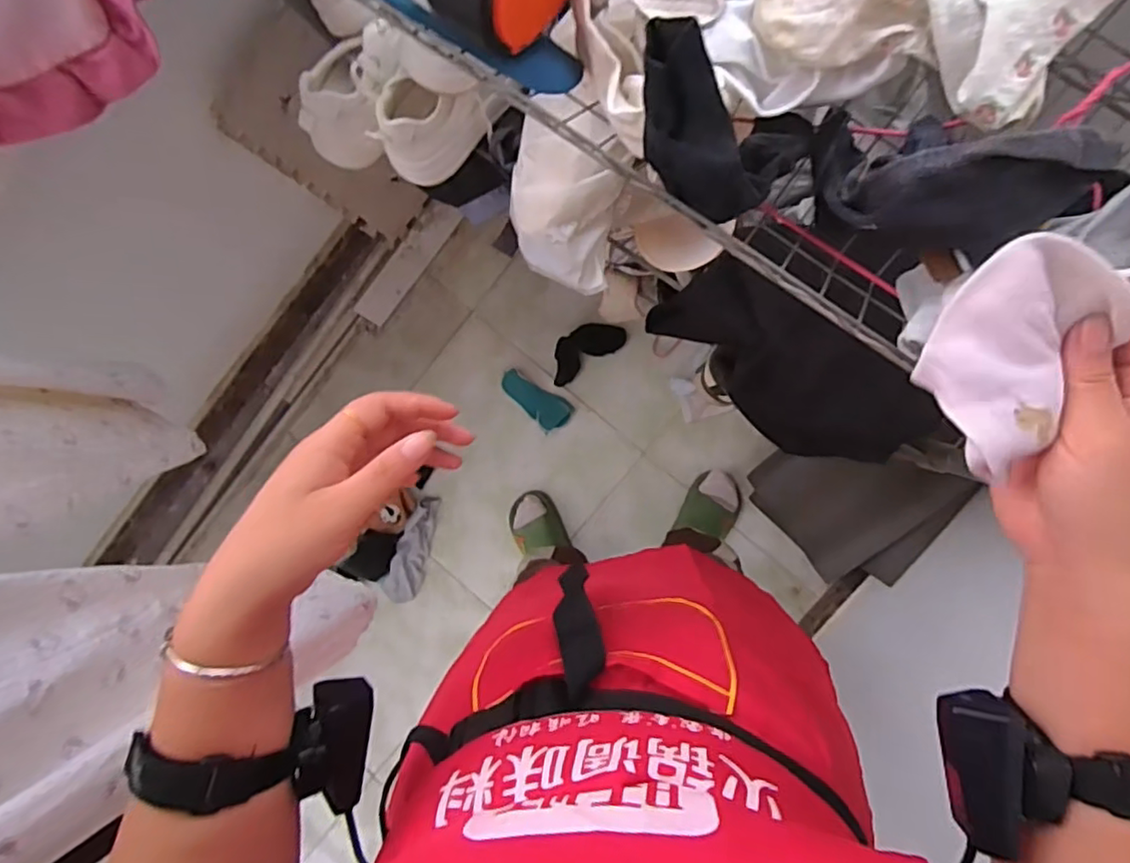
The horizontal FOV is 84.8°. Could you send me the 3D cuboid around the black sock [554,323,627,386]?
[{"bbox_3d":[0.042,-0.185,1.374,0.182,0.038,0.087,-35,88,7],"label":"black sock"}]

